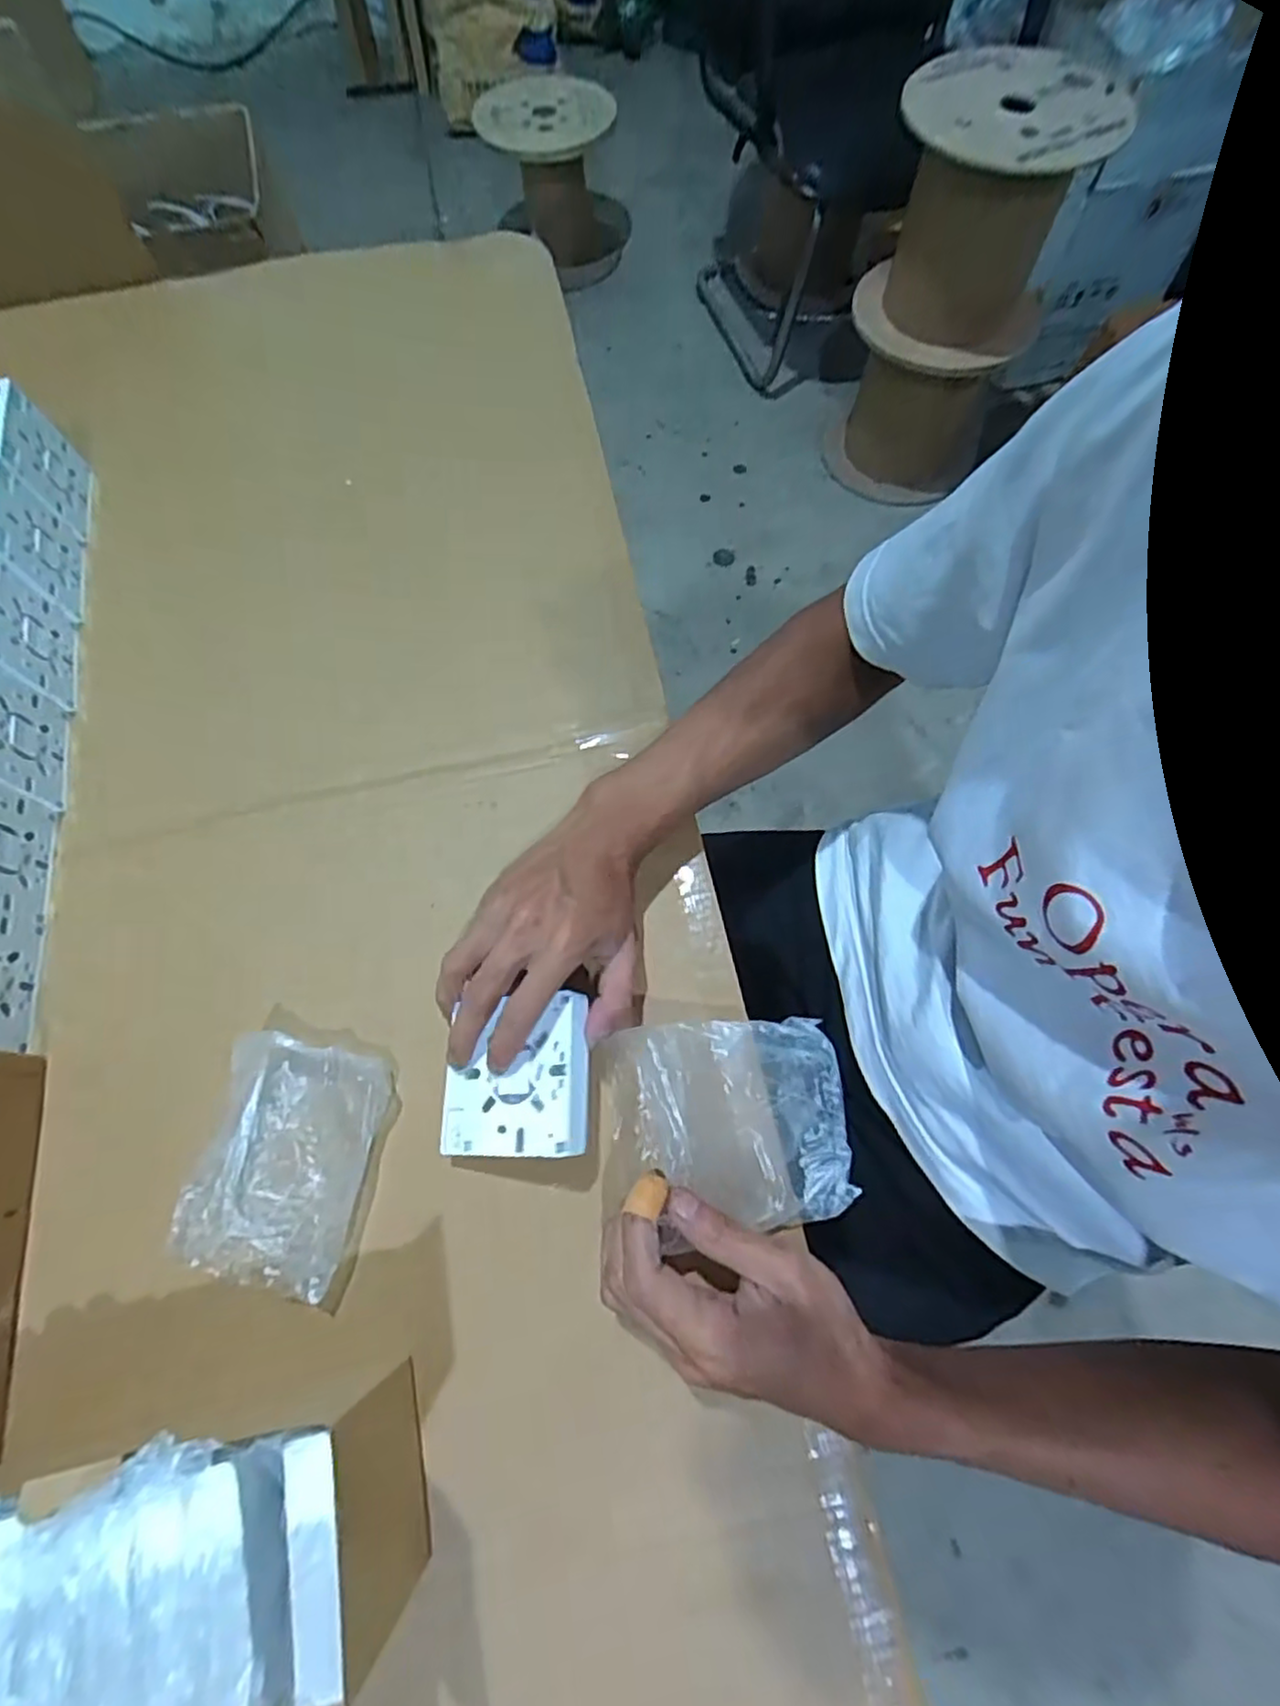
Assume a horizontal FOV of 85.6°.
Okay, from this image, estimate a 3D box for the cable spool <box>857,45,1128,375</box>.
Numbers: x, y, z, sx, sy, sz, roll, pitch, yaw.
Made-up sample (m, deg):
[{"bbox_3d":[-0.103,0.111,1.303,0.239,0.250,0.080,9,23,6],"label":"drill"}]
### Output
[{"bbox_3d":[0.576,-1.135,1.227,0.282,0.378,0.292,0,71,1],"label":"cable spool"}]

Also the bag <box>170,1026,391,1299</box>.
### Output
[{"bbox_3d":[-0.208,0.177,0.404,0.098,0.023,0.128,9,71,5],"label":"bag"}]

